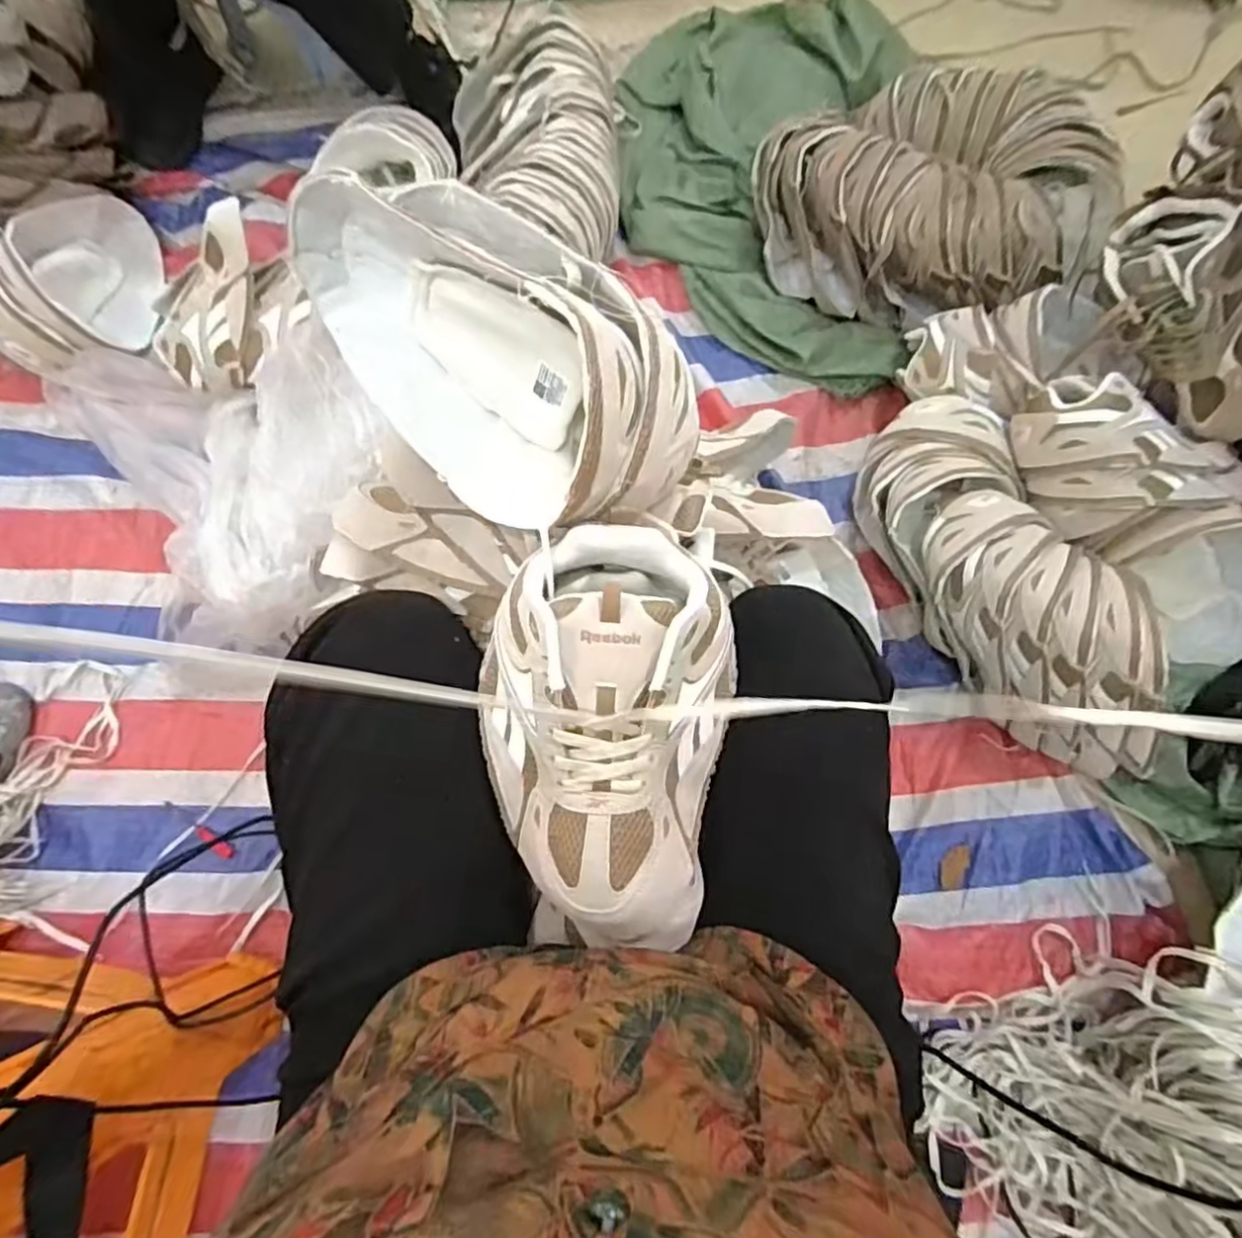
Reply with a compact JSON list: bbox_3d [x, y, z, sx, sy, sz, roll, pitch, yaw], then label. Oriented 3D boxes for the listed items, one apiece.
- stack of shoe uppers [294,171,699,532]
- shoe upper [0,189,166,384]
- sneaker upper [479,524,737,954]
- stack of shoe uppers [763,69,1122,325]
[{"bbox_3d":[-0.083,-0.163,0.410,0.264,0.121,0.131,37,78,8],"label":"stack of shoe uppers"},{"bbox_3d":[-0.739,-0.450,0.905,0.117,0.147,0.272,0,76,-1],"label":"shoe upper"},{"bbox_3d":[-0.011,0.069,0.404,0.152,0.081,0.234,8,76,1],"label":"sneaker upper"},{"bbox_3d":[0.425,-0.589,0.918,0.442,0.147,0.335,20,77,4],"label":"stack of shoe uppers"}]

